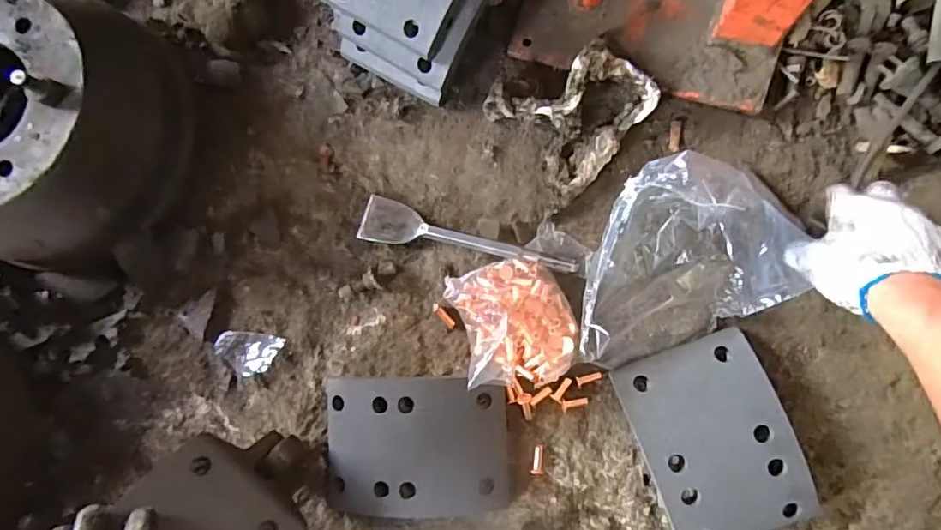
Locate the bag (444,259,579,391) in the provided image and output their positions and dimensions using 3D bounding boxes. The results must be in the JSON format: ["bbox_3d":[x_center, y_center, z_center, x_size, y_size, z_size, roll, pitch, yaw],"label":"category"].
[{"bbox_3d":[0.044,0.055,0.514,0.109,0.048,0.121,-18,81,4],"label":"bag"}]

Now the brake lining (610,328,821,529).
[{"bbox_3d":[0.227,0.167,0.491,0.128,0.041,0.180,-20,81,4],"label":"brake lining"}]

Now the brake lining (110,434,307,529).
[{"bbox_3d":[-0.221,0.219,0.439,0.131,0.026,0.119,47,50,1],"label":"brake lining"}]

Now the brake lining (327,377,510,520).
[{"bbox_3d":[-0.055,0.178,0.518,0.179,0.033,0.132,-1,83,6],"label":"brake lining"}]

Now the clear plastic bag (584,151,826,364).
[{"bbox_3d":[0.200,-0.013,0.498,0.229,0.079,0.158,-22,81,3],"label":"clear plastic bag"}]

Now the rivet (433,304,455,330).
[{"bbox_3d":[-0.028,0.052,0.544,0.032,0.007,0.008,44,89,9],"label":"rivet"}]

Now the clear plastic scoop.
[{"bbox_3d":[-0.006,-0.032,0.546,0.233,0.018,0.048,10,76,18],"label":"clear plastic scoop"}]

